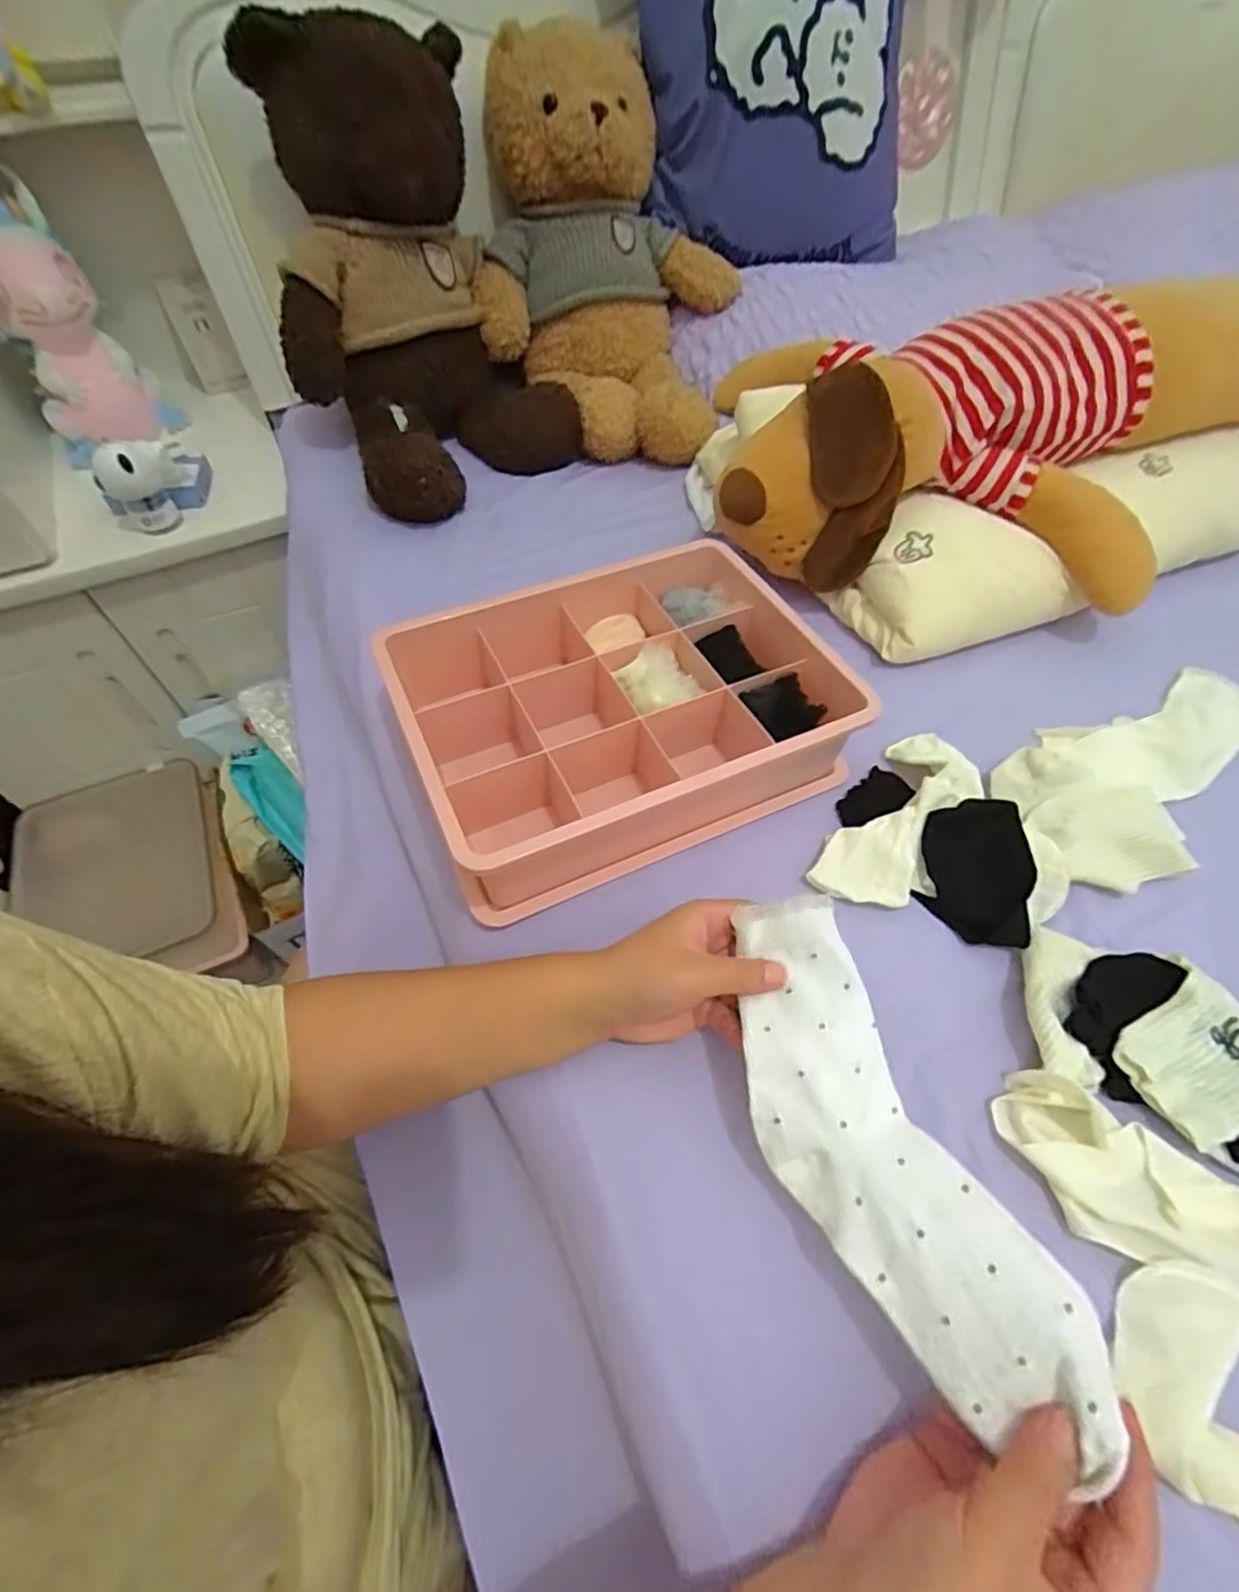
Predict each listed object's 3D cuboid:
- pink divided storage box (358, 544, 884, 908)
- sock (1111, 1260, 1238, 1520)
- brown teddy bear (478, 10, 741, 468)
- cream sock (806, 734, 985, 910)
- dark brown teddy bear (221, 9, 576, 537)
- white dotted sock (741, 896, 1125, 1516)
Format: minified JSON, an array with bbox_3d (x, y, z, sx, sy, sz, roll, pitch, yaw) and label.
[{"bbox_3d":[0.003,-0.069,0.479,0.291,0.083,0.221,-22,58,-14],"label":"pink divided storage box"},{"bbox_3d":[0.284,0.269,0.280,0.125,0.024,0.087,24,59,16],"label":"sock"},{"bbox_3d":[-0.013,-0.565,0.700,0.278,0.283,0.272,1,55,2],"label":"brown teddy bear"},{"bbox_3d":[0.199,0.013,0.451,0.072,0.029,0.169,29,60,19],"label":"cream sock"},{"bbox_3d":[-0.202,-0.488,0.635,0.253,0.311,0.298,-28,59,-17],"label":"dark brown teddy bear"},{"bbox_3d":[0.114,0.159,0.306,0.086,0.026,0.226,-29,55,4],"label":"white dotted sock"}]

